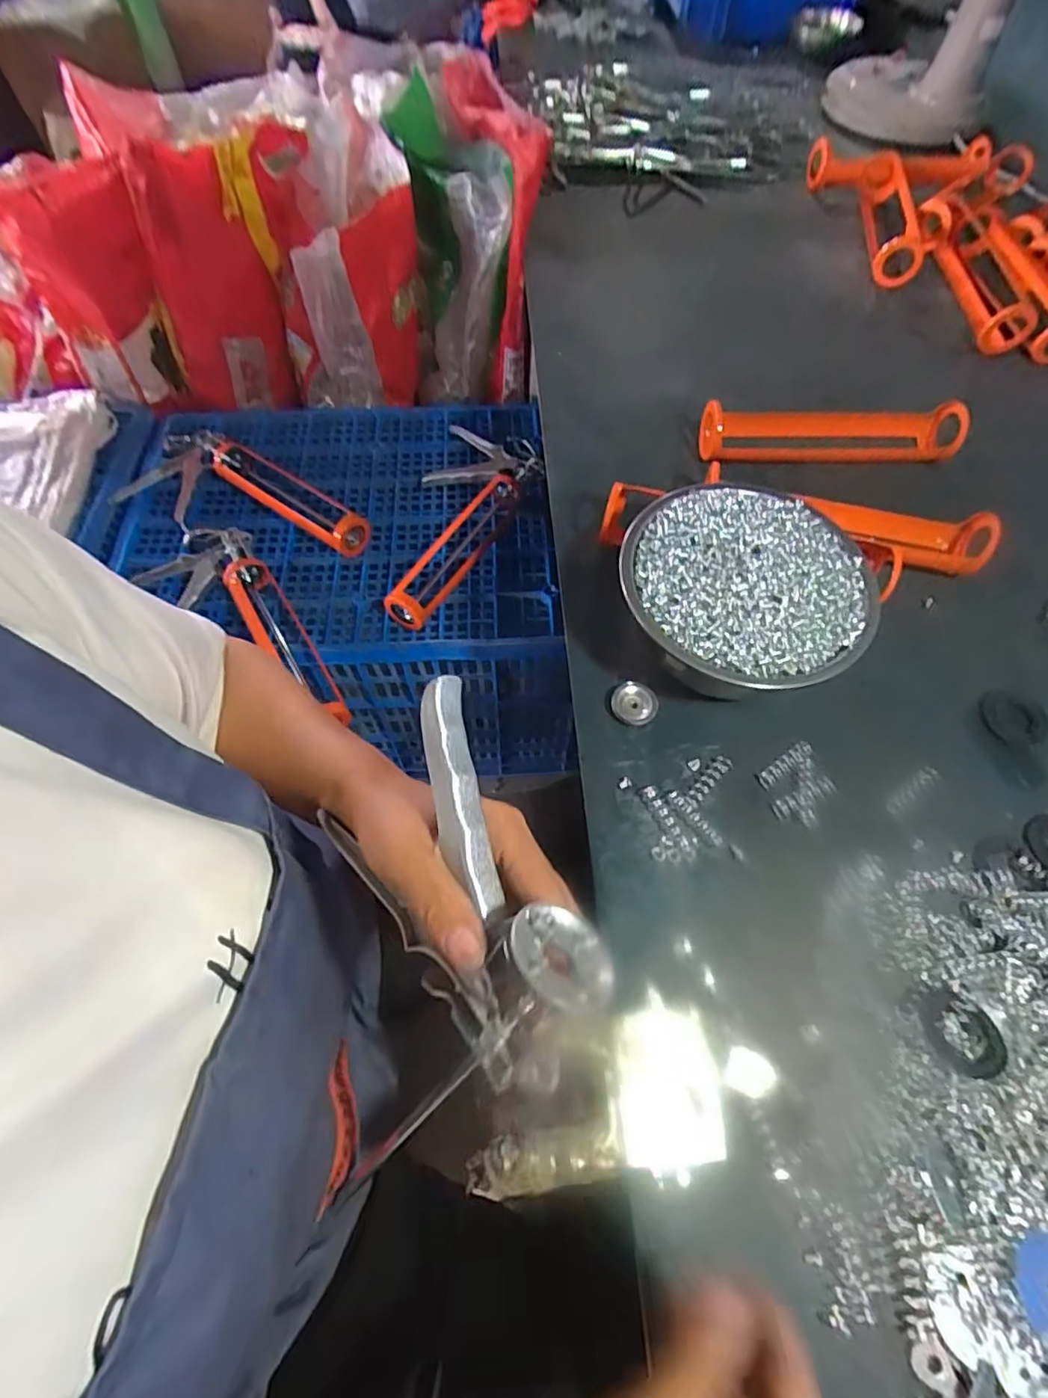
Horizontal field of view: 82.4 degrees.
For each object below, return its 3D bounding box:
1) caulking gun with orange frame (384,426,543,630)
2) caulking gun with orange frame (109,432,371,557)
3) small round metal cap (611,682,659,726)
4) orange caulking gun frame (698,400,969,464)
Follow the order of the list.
[{"bbox_3d":[-0.097,-0.241,0.795,0.155,0.050,0.345,20,63,10],"label":"caulking gun with orange frame"},{"bbox_3d":[-0.376,-0.256,0.803,0.347,0.054,0.159,31,65,15],"label":"caulking gun with orange frame"},{"bbox_3d":[0.086,0.003,0.468,0.035,0.011,0.034,0,62,1],"label":"small round metal cap"},{"bbox_3d":[0.302,-0.268,0.600,0.251,0.045,0.069,-2,62,0],"label":"orange caulking gun frame"}]

